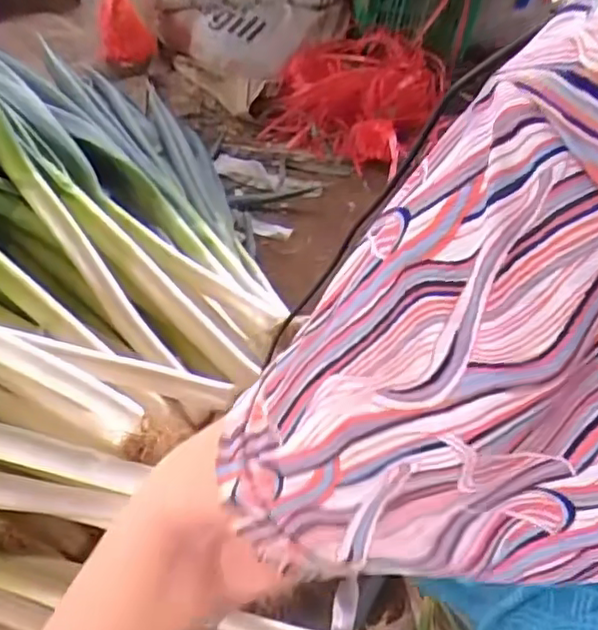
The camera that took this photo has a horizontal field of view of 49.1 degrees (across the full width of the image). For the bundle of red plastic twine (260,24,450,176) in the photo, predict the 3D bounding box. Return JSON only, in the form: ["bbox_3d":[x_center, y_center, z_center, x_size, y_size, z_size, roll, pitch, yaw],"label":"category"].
[{"bbox_3d":[0.134,-0.513,1.520,0.368,0.216,0.328,12,41,6],"label":"bundle of red plastic twine"}]

